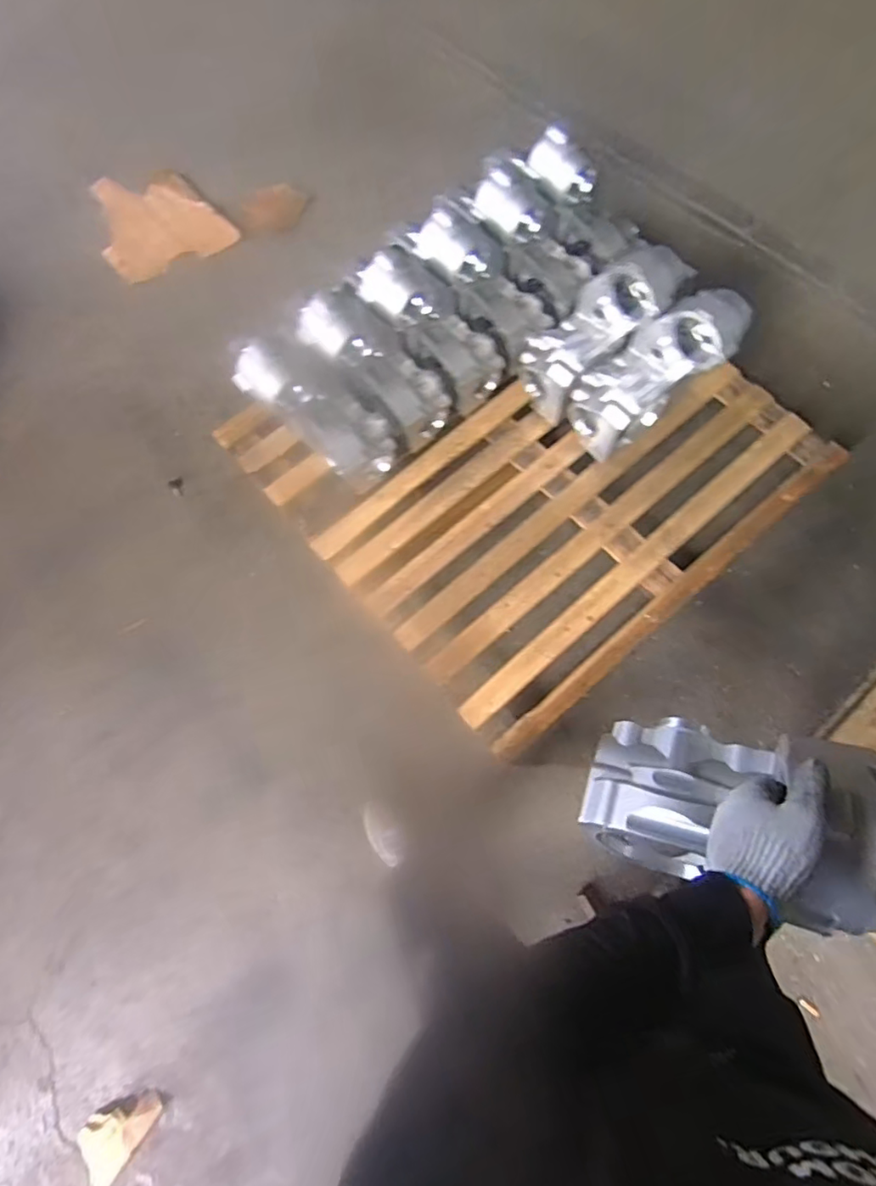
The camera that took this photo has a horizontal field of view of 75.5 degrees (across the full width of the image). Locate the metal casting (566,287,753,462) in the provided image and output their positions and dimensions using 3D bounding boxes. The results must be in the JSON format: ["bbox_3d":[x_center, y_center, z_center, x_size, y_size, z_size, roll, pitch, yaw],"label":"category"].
[{"bbox_3d":[0.466,-0.484,1.252,0.397,0.193,0.180,-36,77,37],"label":"metal casting"}]

